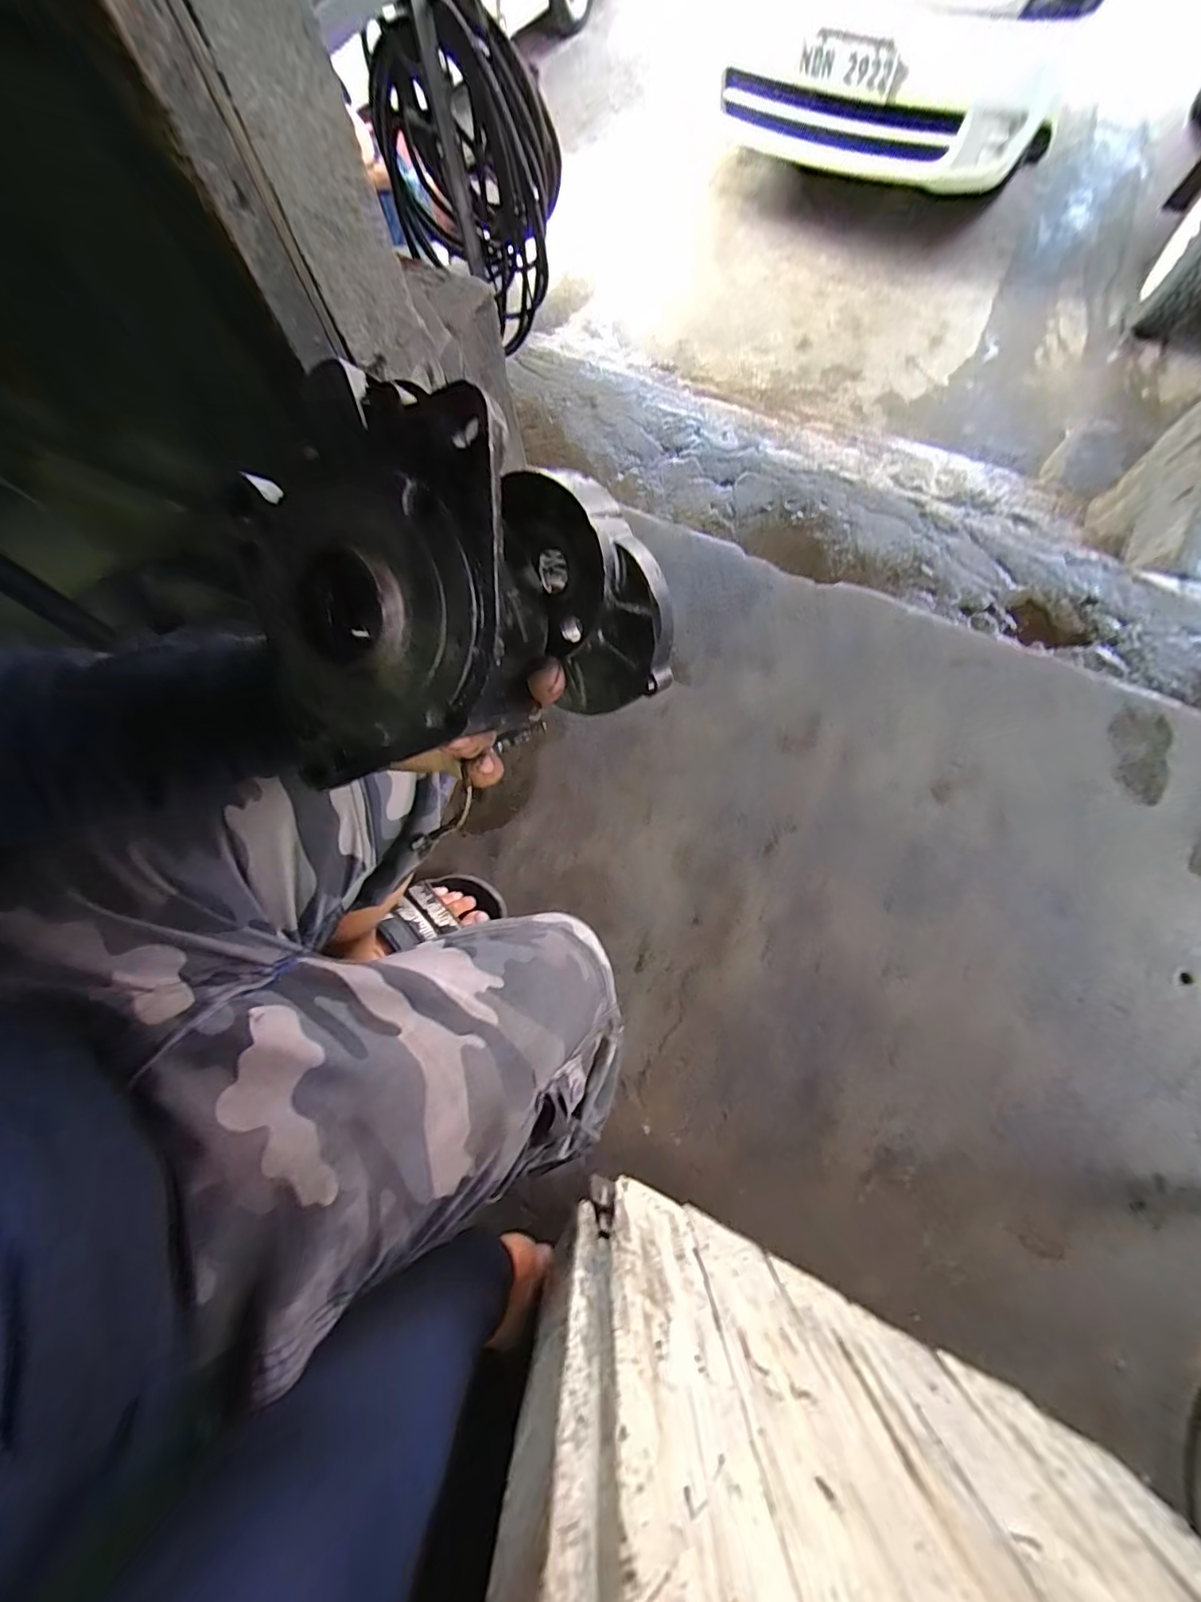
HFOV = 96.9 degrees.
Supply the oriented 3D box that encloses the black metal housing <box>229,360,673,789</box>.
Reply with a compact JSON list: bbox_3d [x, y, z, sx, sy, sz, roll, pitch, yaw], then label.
[{"bbox_3d":[-0.064,-0.089,0.225,0.161,0.102,0.131,-12,100,20],"label":"black metal housing"}]

